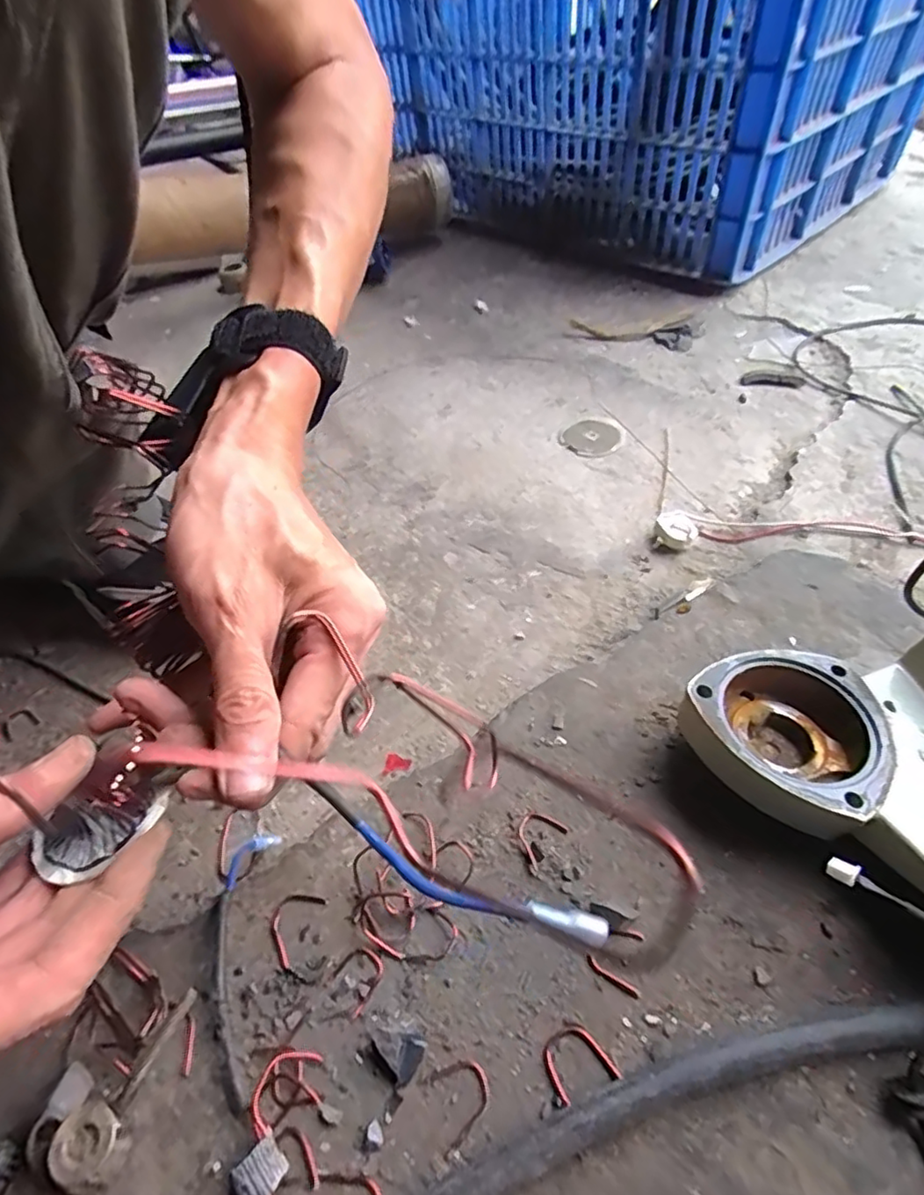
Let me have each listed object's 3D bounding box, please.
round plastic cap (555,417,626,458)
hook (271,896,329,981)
[{"bbox_3d":[0.114,-0.143,0.534,0.044,0.006,0.054,-42,57,-16],"label":"round plastic cap"},{"bbox_3d":[-0.072,0.142,0.253,0.021,0.004,0.030,6,51,11],"label":"hook"}]

